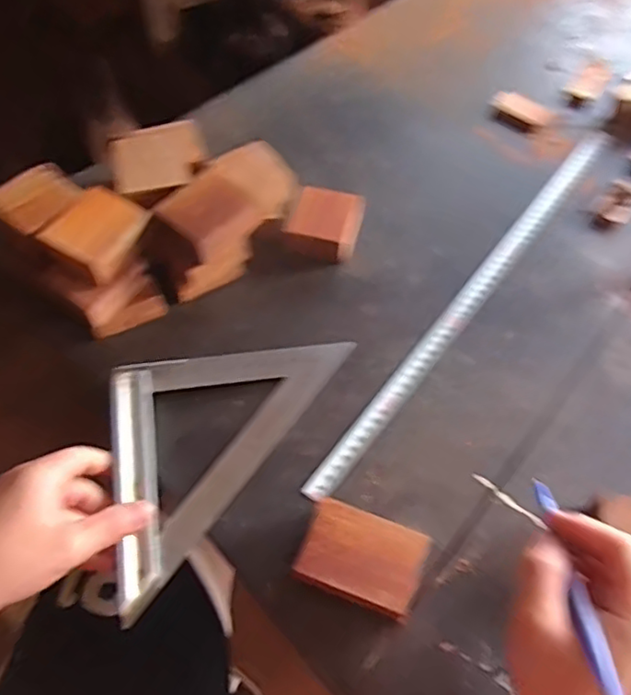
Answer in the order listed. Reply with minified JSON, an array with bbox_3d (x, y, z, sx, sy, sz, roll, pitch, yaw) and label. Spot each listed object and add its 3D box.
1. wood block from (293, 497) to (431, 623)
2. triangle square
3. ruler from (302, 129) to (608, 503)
[{"bbox_3d":[0.032,0.146,0.435,0.079,0.034,0.056,18,62,10],"label":"wood block"},{"bbox_3d":[-0.098,0.059,0.491,0.128,0.015,0.248,34,64,14],"label":"triangle square"},{"bbox_3d":[0.148,-0.056,0.570,0.023,0.004,0.484,34,66,17],"label":"ruler"}]

